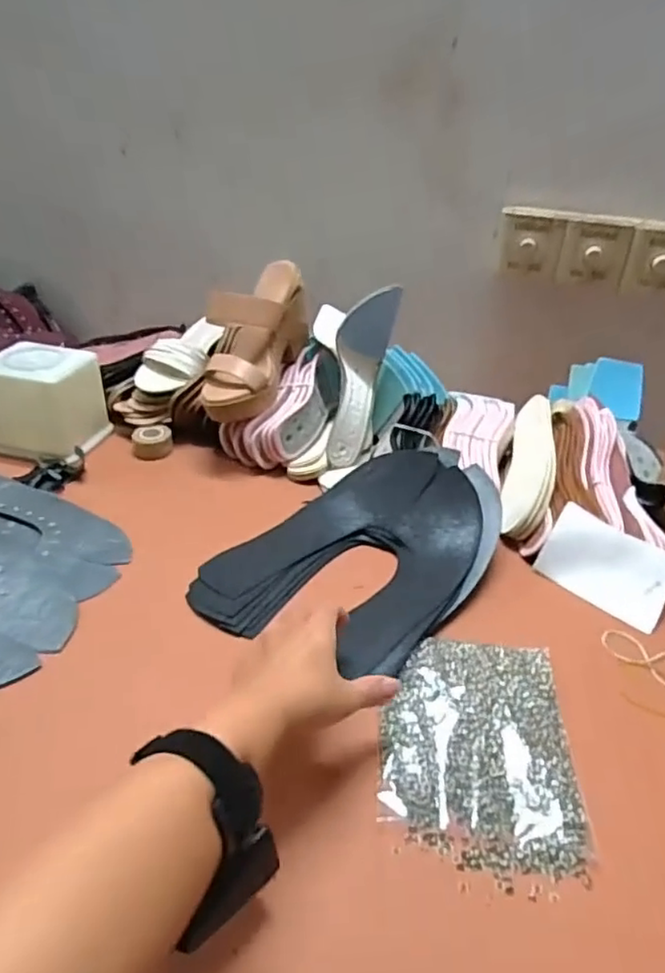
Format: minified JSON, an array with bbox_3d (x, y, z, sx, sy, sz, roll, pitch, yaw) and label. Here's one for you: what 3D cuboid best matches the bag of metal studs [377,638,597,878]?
[{"bbox_3d":[0.107,0.188,0.472,0.140,0.020,0.177,5,34,2],"label":"bag of metal studs"}]

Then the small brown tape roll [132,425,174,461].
[{"bbox_3d":[-0.225,-0.055,0.794,0.048,0.030,0.040,-7,34,-17],"label":"small brown tape roll"}]

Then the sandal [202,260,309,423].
[{"bbox_3d":[-0.109,-0.175,0.799,0.110,0.093,0.219,13,68,14],"label":"sandal"}]

